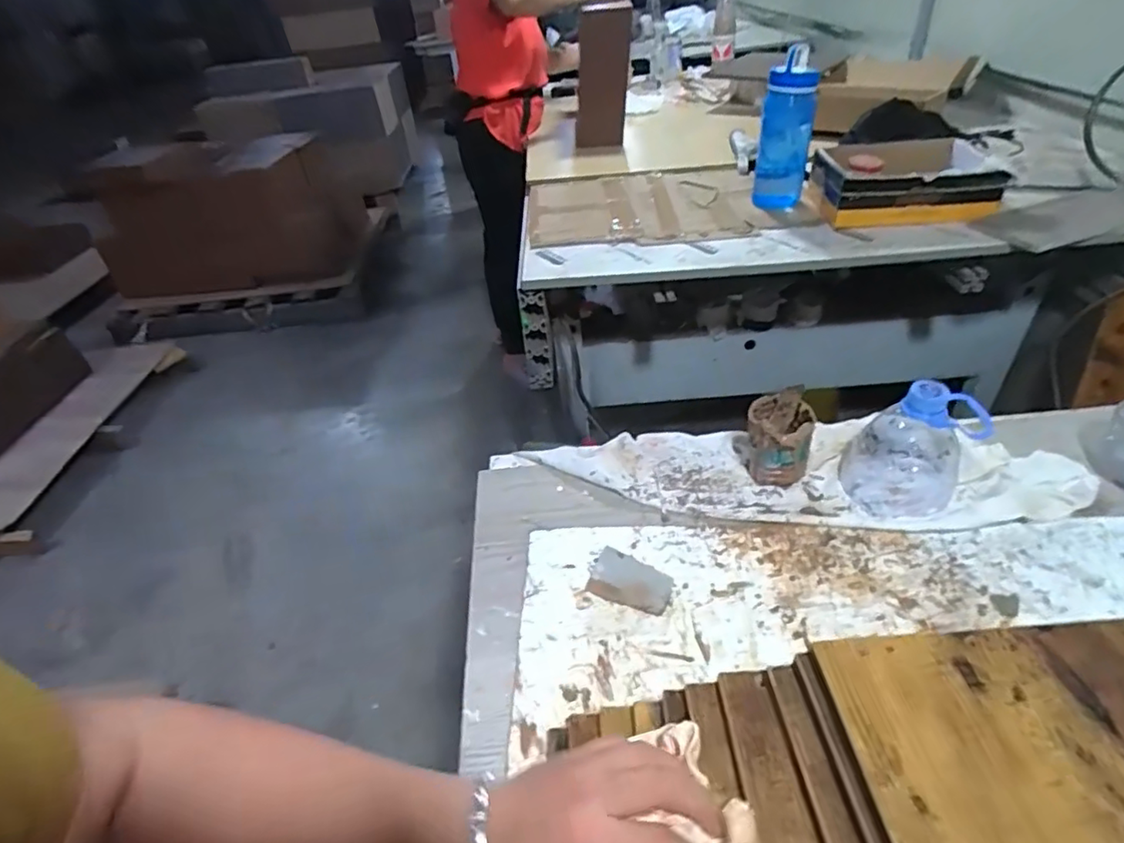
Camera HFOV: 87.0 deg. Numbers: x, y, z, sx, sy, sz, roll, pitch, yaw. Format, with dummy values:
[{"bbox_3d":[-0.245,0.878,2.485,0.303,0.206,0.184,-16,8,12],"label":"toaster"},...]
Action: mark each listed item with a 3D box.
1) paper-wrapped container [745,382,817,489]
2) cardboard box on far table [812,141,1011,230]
[{"bbox_3d":[0.221,0.018,0.614,0.066,0.076,0.070,7,41,16],"label":"paper-wrapped container"},{"bbox_3d":[0.693,-0.490,1.207,0.307,0.114,0.223,1,39,10],"label":"cardboard box on far table"}]

